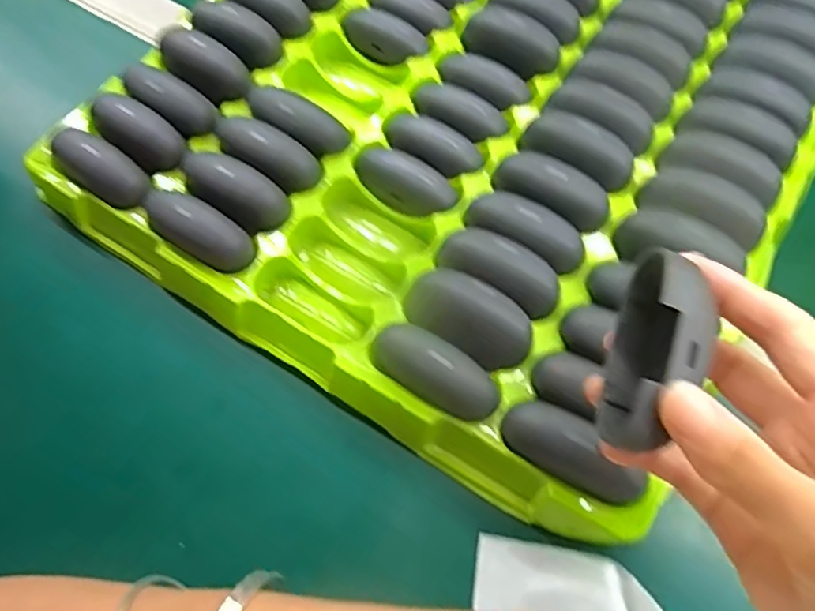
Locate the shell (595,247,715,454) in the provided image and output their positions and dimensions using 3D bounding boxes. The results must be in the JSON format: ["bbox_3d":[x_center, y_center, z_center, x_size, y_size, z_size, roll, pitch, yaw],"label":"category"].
[{"bbox_3d":[0.084,0.016,0.214,0.031,0.025,0.065,18,93,9],"label":"shell"}]

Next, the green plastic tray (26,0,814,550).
[{"bbox_3d":[0.086,-0.196,0.423,0.396,0.045,0.571,30,69,14],"label":"green plastic tray"}]

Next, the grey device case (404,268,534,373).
[{"bbox_3d":[0.031,0.004,0.316,0.066,0.023,0.032,32,69,15],"label":"grey device case"}]

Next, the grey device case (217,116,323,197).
[{"bbox_3d":[-0.078,-0.091,0.359,0.064,0.024,0.032,34,70,16],"label":"grey device case"}]

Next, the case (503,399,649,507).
[{"bbox_3d":[0.077,0.066,0.287,0.066,0.022,0.024,30,69,14],"label":"case"}]

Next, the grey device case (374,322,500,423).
[{"bbox_3d":[0.012,0.030,0.303,0.066,0.024,0.026,29,68,14],"label":"grey device case"}]

